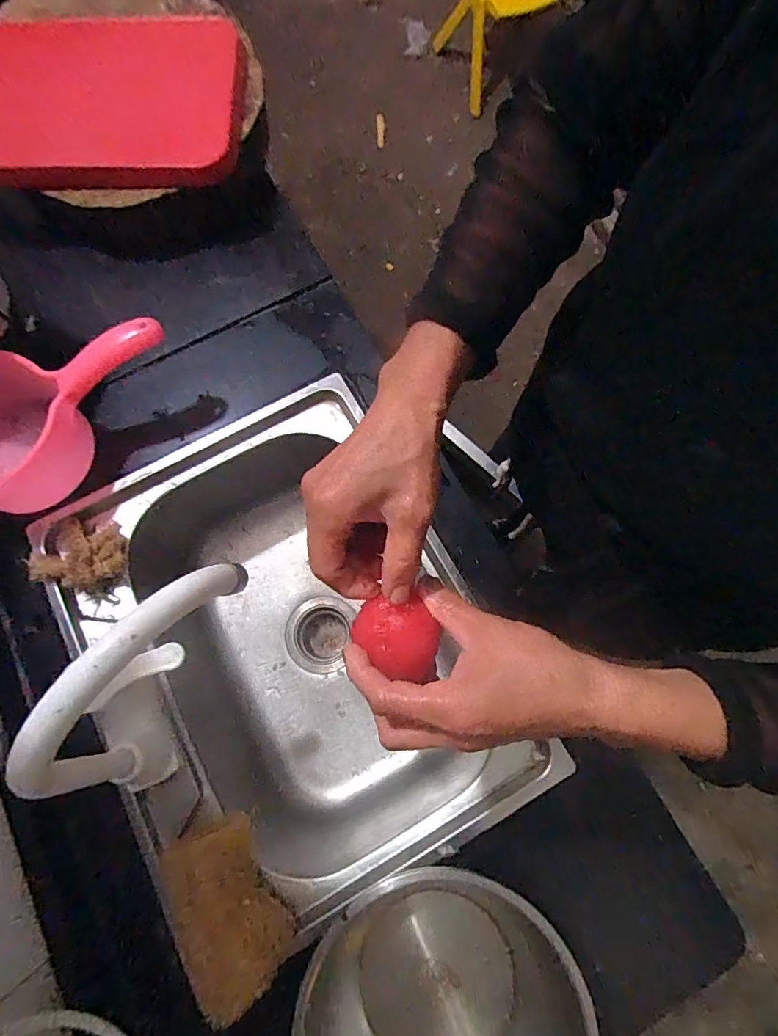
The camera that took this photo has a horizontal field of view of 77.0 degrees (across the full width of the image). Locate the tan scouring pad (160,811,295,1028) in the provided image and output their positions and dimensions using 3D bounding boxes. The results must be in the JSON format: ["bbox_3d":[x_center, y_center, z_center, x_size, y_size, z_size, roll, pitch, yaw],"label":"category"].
[{"bbox_3d":[-0.146,0.351,0.440,0.085,0.026,0.136,-14,59,-39],"label":"tan scouring pad"}]

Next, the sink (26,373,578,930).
[{"bbox_3d":[-0.109,0.141,0.646,0.413,0.239,0.542,-25,77,-5],"label":"sink"}]

